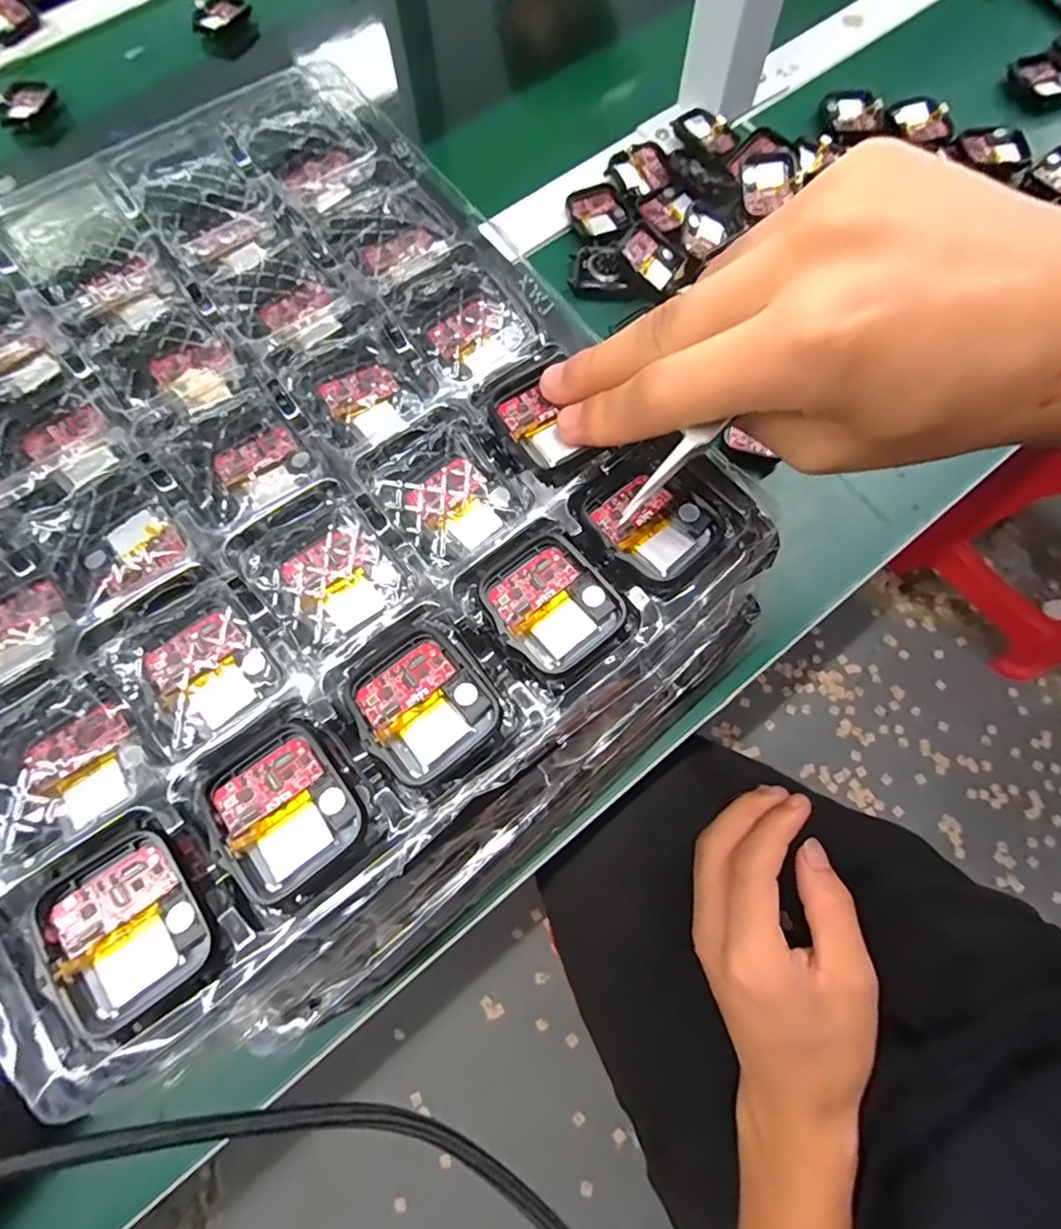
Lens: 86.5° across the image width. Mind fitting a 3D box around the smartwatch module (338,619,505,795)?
[{"bbox_3d":[-0.035,0.026,0.177,0.038,0.010,0.047,-38,75,-10],"label":"smartwatch module"}]

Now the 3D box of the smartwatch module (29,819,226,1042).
[{"bbox_3d":[-0.110,0.084,0.154,0.037,0.011,0.045,-37,74,-10],"label":"smartwatch module"}]

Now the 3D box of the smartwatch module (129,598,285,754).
[{"bbox_3d":[-0.106,0.018,0.183,0.038,0.012,0.041,-36,74,-10],"label":"smartwatch module"}]

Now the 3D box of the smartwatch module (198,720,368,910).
[{"bbox_3d":[-0.073,0.056,0.165,0.038,0.006,0.044,-40,75,-11],"label":"smartwatch module"}]

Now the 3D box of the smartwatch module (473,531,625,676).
[{"bbox_3d":[0.006,-0.004,0.187,0.037,0.007,0.043,-36,74,-10],"label":"smartwatch module"}]

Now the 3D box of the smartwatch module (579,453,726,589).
[{"bbox_3d":[0.042,-0.033,0.195,0.039,0.008,0.042,-36,74,-10],"label":"smartwatch module"}]

